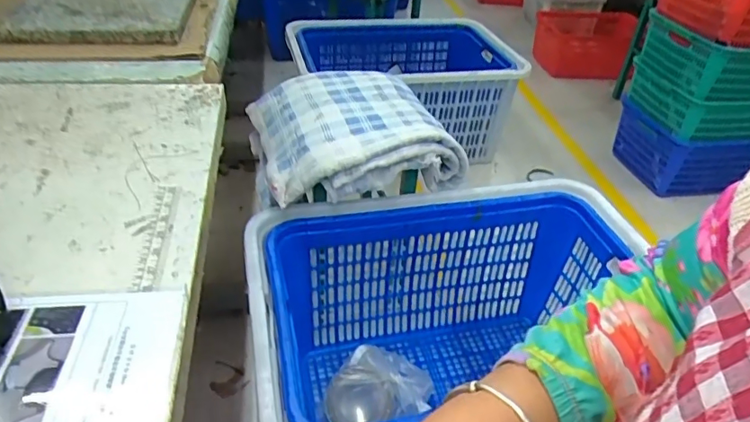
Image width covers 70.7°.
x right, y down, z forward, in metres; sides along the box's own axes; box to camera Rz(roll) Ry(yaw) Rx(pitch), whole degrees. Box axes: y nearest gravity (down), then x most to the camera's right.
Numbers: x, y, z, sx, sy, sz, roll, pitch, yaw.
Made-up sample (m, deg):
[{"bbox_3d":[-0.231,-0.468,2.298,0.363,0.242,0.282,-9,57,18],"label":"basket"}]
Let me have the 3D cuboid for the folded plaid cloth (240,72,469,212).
[{"bbox_3d":[-0.069,-0.185,1.248,0.433,0.143,0.394,-13,41,-21],"label":"folded plaid cloth"}]

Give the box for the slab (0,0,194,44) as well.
[{"bbox_3d":[-0.507,-0.431,1.047,0.290,0.025,0.483,-2,38,-10],"label":"slab"}]

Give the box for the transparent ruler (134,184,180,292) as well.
[{"bbox_3d":[-0.217,0.018,0.527,0.026,0.004,0.157,-3,38,-11],"label":"transparent ruler"}]

